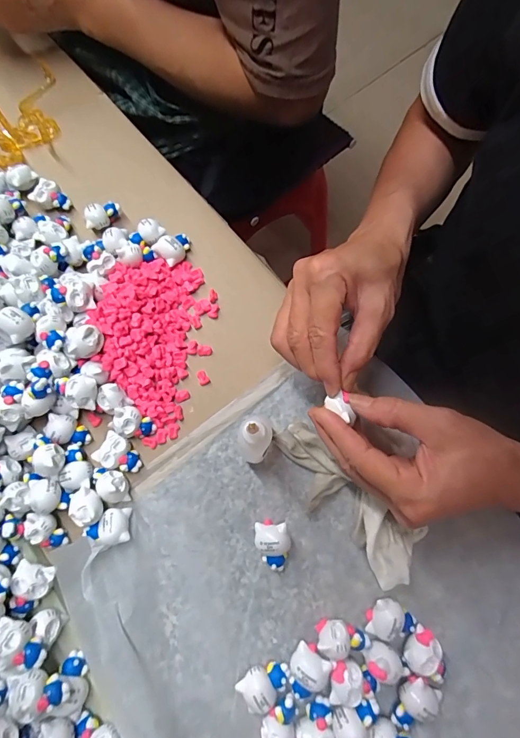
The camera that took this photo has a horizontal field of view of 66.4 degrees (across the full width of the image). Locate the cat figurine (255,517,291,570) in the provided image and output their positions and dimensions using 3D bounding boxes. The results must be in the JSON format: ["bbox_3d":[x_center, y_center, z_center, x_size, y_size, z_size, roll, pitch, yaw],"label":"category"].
[{"bbox_3d":[0.010,0.128,0.291,0.024,0.022,0.034,-15,75,-4],"label":"cat figurine"}]

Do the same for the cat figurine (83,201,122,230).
[{"bbox_3d":[-0.144,-0.141,0.364,0.032,0.016,0.017,-19,75,-5],"label":"cat figurine"}]

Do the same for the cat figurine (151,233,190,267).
[{"bbox_3d":[-0.076,-0.110,0.355,0.024,0.017,0.032,43,79,11],"label":"cat figurine"}]

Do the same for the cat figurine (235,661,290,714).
[{"bbox_3d":[0.003,0.211,0.267,0.034,0.020,0.025,-42,78,-10],"label":"cat figurine"}]

